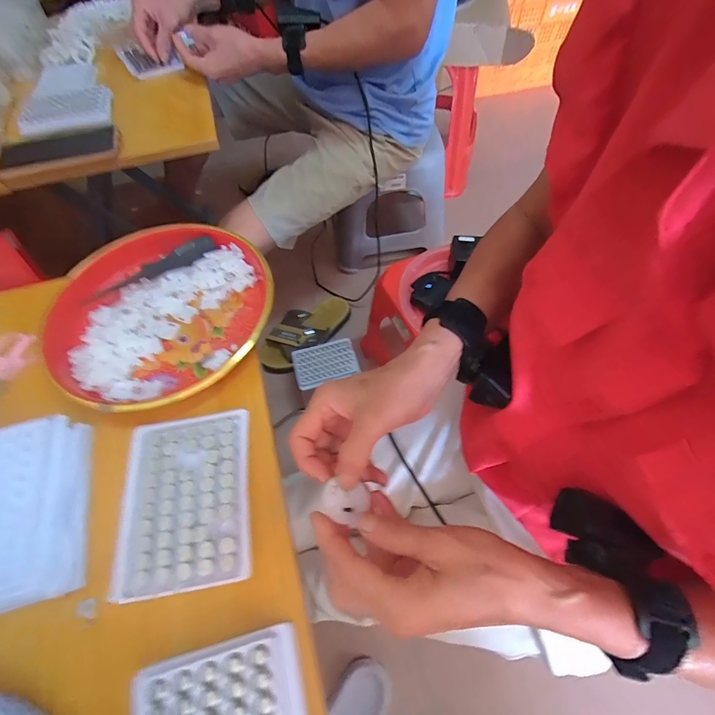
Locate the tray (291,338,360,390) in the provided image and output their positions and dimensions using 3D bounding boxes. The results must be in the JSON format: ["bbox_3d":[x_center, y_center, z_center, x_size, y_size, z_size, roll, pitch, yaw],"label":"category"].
[{"bbox_3d":[-0.069,0.010,0.813,0.132,0.012,0.092,-16,60,-7],"label":"tray"}]

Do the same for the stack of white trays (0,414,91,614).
[{"bbox_3d":[-0.263,0.117,0.284,0.109,0.028,0.131,-16,60,-7],"label":"stack of white trays"}]

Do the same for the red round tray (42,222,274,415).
[{"bbox_3d":[-0.199,-0.045,0.382,0.207,0.030,0.215,-1,59,2],"label":"red round tray"}]

